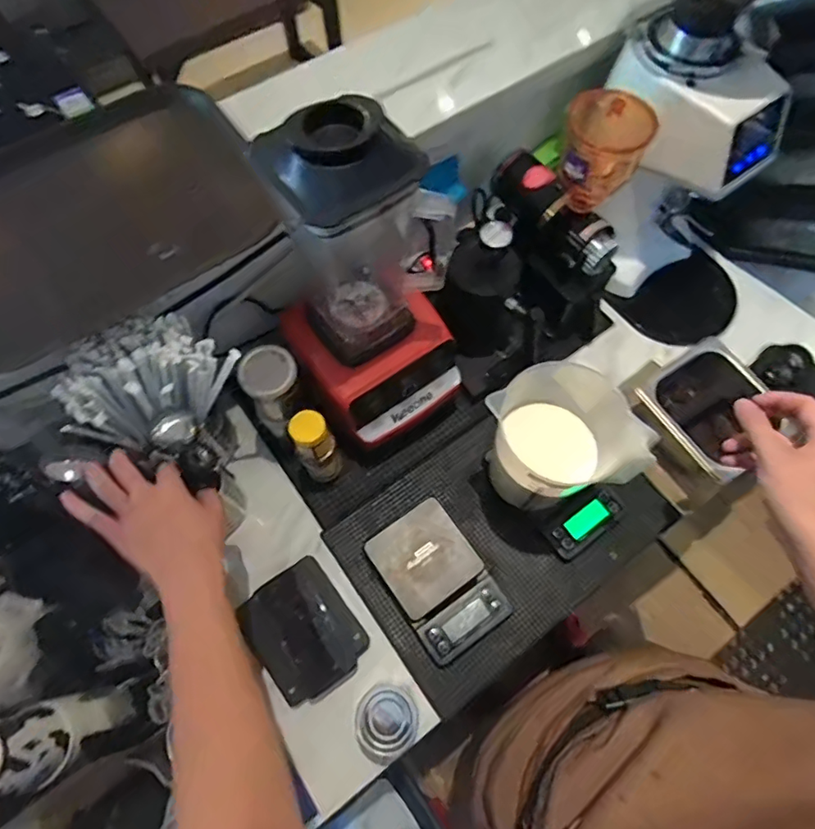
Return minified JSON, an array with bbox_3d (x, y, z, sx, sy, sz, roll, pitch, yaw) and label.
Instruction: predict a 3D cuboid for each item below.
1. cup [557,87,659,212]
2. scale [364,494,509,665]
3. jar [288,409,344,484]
[{"bbox_3d":[0.238,-0.319,0.663,0.098,0.140,0.087,24,68,10],"label":"cup"},{"bbox_3d":[0.042,0.231,0.748,0.129,0.038,0.194,-32,70,-13],"label":"scale"},{"bbox_3d":[-0.127,0.048,0.752,0.058,0.172,0.051,-22,68,-10],"label":"jar"}]

